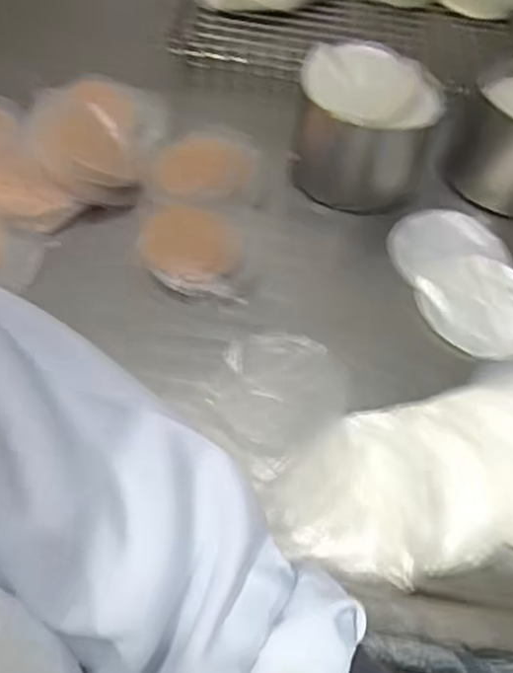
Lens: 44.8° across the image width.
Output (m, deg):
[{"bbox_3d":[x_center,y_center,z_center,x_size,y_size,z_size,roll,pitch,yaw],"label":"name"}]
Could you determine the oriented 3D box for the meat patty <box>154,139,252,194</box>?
[{"bbox_3d":[-0.057,-0.180,0.645,0.094,0.017,0.074,-6,56,-8],"label":"meat patty"}]

